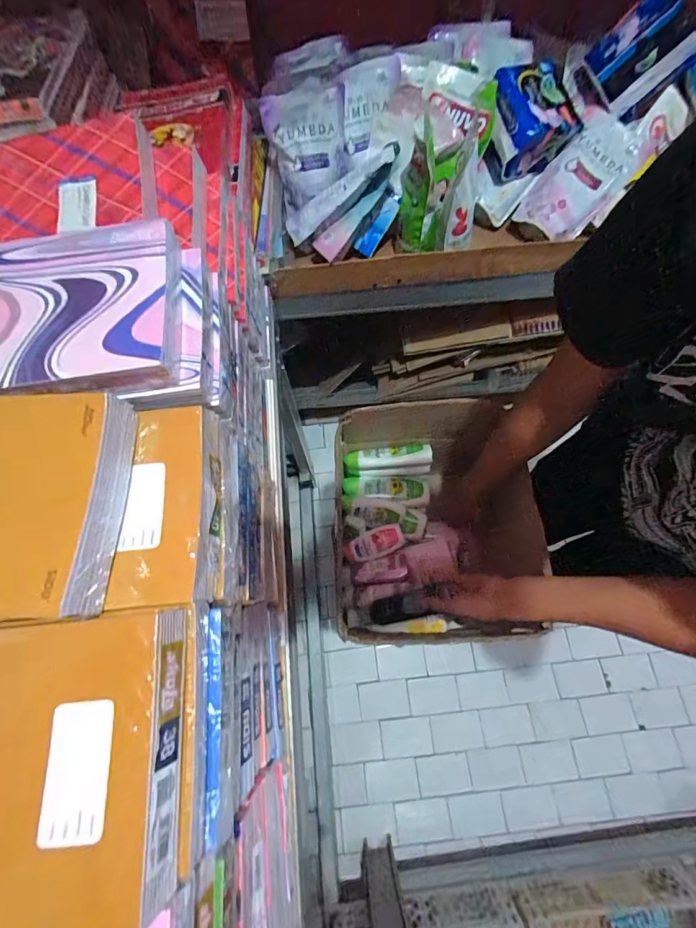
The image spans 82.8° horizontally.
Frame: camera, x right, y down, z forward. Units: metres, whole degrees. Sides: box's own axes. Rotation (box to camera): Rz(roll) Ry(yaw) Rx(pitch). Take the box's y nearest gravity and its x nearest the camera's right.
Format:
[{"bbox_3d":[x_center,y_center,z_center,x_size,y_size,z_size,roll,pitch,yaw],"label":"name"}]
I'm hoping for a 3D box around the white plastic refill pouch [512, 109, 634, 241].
[{"bbox_3d":[0.404,-0.491,0.685,0.118,0.026,0.204,42,98,-2],"label":"white plastic refill pouch"}]

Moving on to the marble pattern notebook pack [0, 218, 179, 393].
[{"bbox_3d":[-0.265,-0.134,0.348,0.226,0.029,0.161,-6,69,-2],"label":"marble pattern notebook pack"}]

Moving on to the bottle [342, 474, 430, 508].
[{"bbox_3d":[0.077,0.051,0.784,0.167,0.036,0.063,0,69,1],"label":"bottle"}]

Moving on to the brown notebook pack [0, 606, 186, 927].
[{"bbox_3d":[-0.213,0.187,0.250,0.206,0.052,0.159,-6,69,-2],"label":"brown notebook pack"}]

